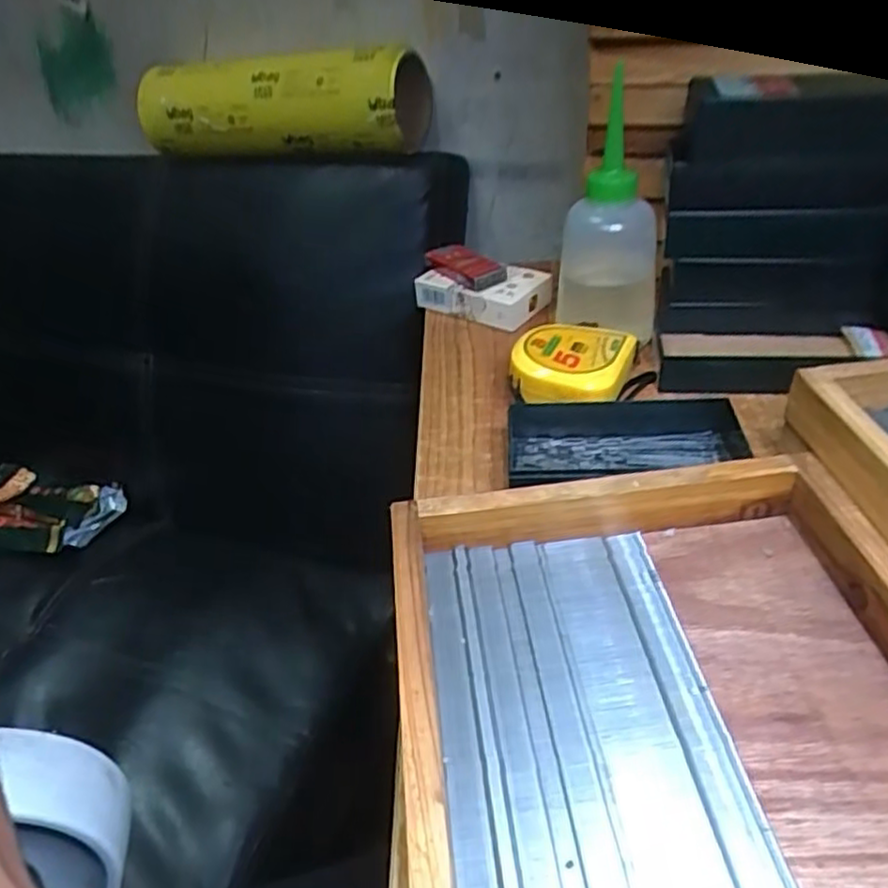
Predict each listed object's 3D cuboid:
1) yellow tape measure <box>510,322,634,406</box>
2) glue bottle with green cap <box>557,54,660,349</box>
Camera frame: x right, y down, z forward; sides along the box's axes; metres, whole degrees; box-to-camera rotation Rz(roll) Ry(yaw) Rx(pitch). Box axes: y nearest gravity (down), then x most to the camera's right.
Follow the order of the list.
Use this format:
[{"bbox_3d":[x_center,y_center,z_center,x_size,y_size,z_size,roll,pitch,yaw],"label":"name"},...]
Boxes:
[{"bbox_3d":[0.077,-0.042,0.432,0.063,0.035,0.068,12,40,22],"label":"yellow tape measure"},{"bbox_3d":[0.103,-0.134,0.450,0.050,0.147,0.051,-25,41,-23],"label":"glue bottle with green cap"}]

